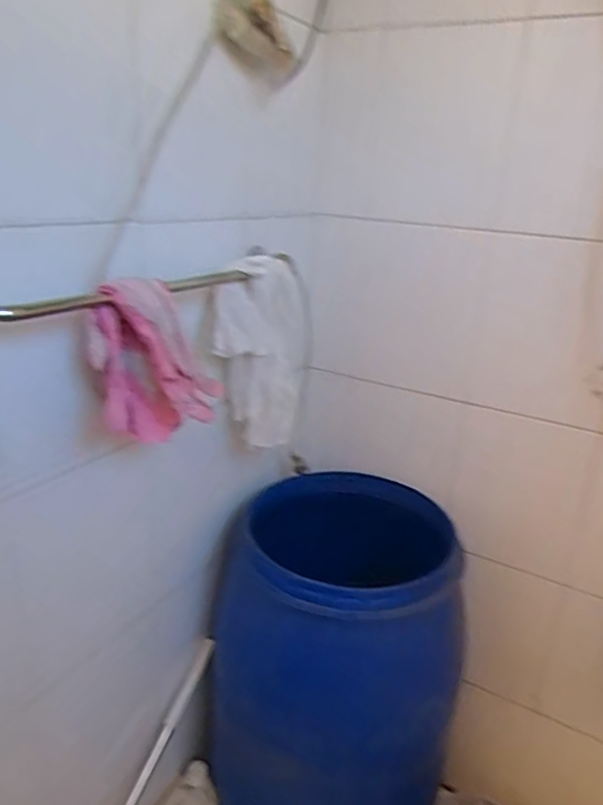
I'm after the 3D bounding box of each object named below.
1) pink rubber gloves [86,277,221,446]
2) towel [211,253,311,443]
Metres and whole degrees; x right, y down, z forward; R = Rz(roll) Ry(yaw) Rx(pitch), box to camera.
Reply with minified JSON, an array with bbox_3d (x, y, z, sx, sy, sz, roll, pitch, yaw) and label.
[{"bbox_3d":[-0.188,-0.047,0.793,0.160,0.213,0.080,-14,26,-41],"label":"pink rubber gloves"},{"bbox_3d":[-0.064,-0.084,1.052,0.083,0.311,0.185,15,22,29],"label":"towel"}]

